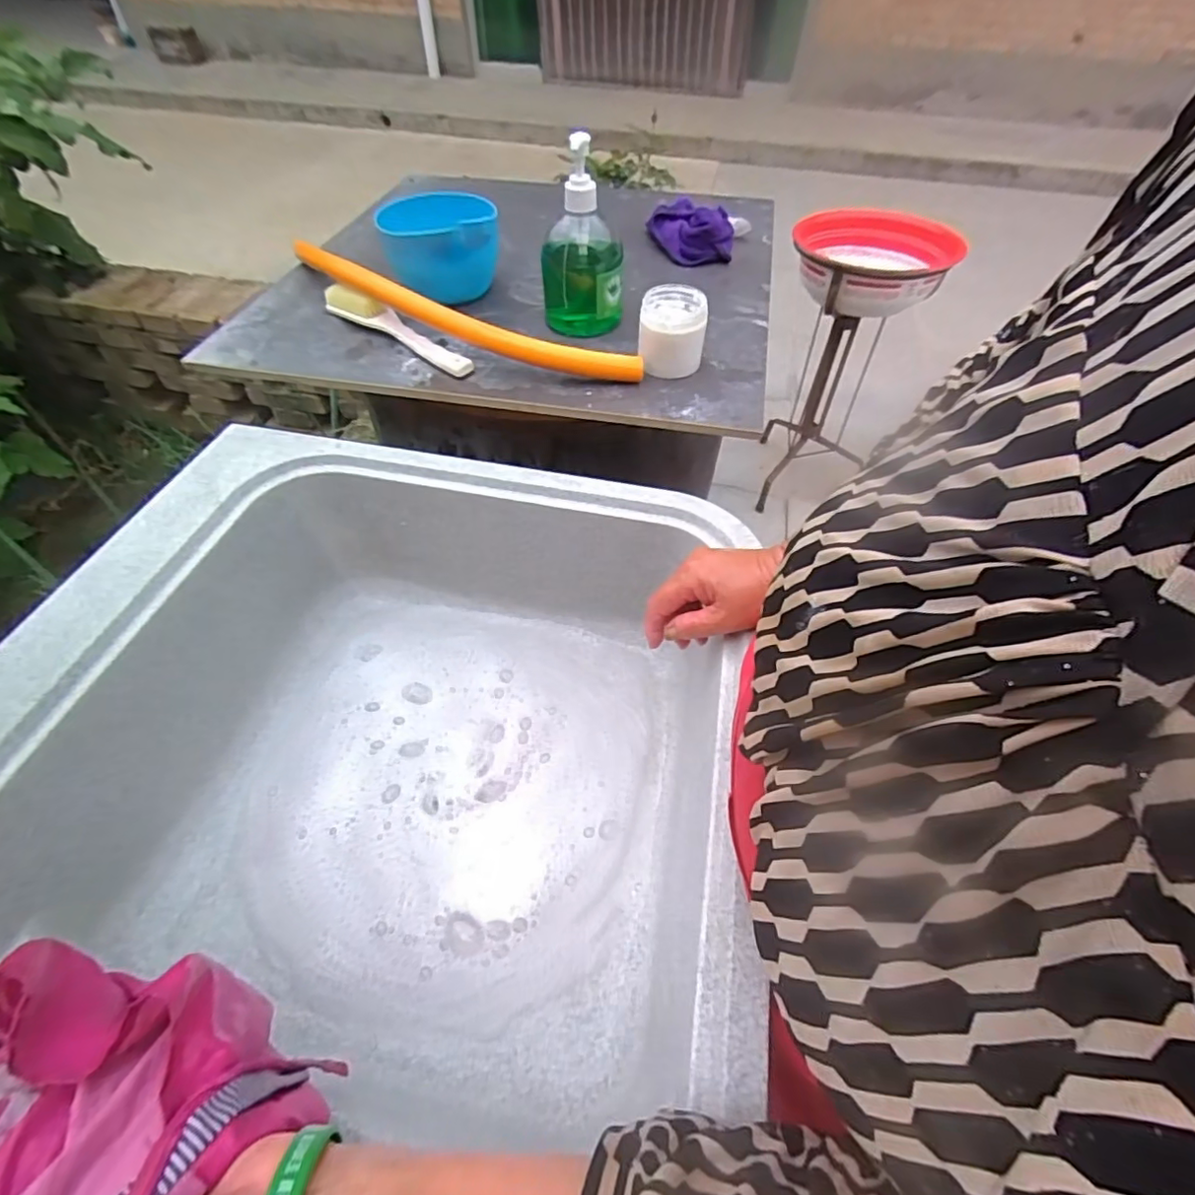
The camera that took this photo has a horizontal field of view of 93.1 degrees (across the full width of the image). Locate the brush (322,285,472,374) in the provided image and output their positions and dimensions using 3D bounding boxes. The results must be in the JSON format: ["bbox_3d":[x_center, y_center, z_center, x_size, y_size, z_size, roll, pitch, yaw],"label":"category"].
[{"bbox_3d":[-0.217,-0.292,0.604,0.230,0.038,0.028,33,58,24],"label":"brush"}]

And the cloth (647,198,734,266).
[{"bbox_3d":[0.132,-0.486,0.749,0.091,0.045,0.109,-18,53,-14],"label":"cloth"}]

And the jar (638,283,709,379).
[{"bbox_3d":[0.074,-0.263,0.562,0.066,0.062,0.068,6,51,5],"label":"jar"}]

